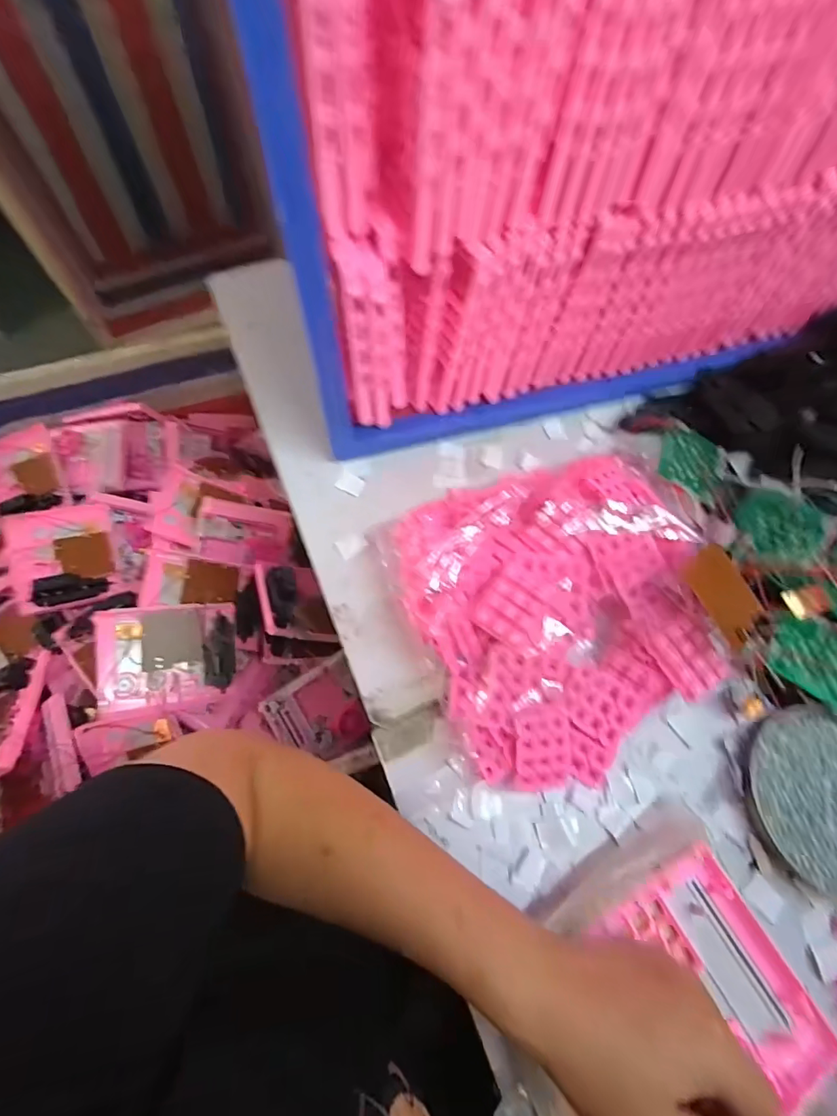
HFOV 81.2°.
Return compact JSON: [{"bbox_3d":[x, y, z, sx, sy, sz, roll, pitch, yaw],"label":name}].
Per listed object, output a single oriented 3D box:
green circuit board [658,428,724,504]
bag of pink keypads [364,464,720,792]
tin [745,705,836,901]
[{"bbox_3d":[0.262,-0.093,0.470,0.061,0.006,0.069,26,65,1],"label":"green circuit board"},{"bbox_3d":[0.124,0.045,0.411,0.250,0.063,0.248,-18,67,-10],"label":"bag of pink keypads"},{"bbox_3d":[0.331,0.192,0.382,0.138,0.015,0.130,1,65,-2],"label":"tin"}]

